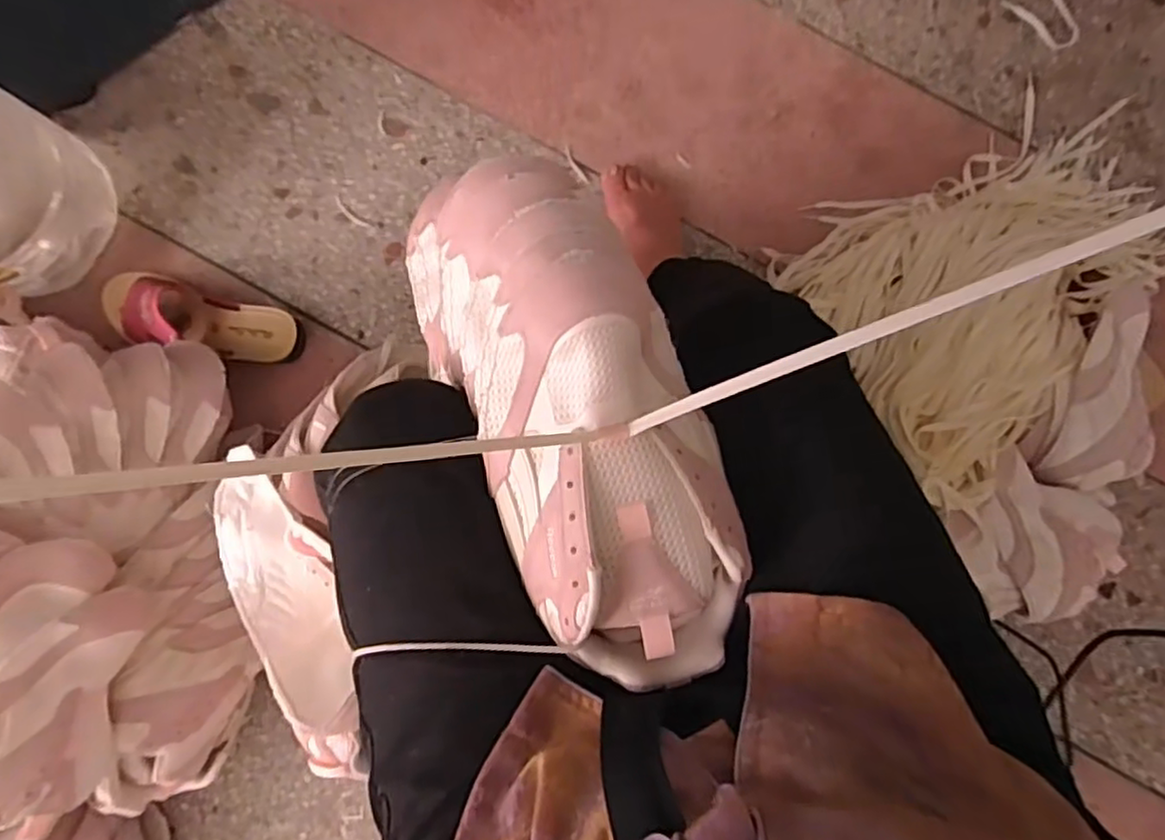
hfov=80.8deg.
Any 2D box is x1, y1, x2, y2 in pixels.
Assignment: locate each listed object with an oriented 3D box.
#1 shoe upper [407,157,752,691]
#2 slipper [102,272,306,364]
[{"bbox_3d":[-0.003,-0.005,0.376,0.125,0.077,0.306,-23,83,-3],"label":"shoe upper"},{"bbox_3d":[-0.434,-0.112,0.765,0.221,0.073,0.077,16,86,0],"label":"slipper"}]

